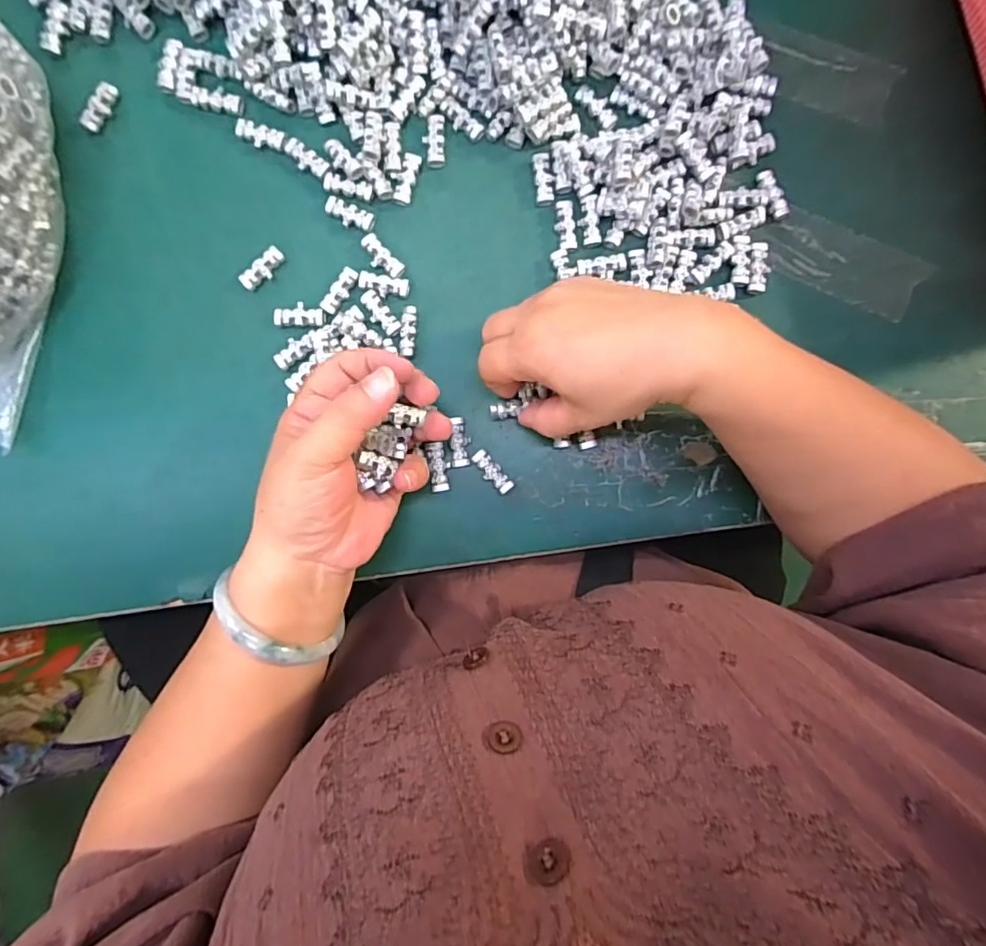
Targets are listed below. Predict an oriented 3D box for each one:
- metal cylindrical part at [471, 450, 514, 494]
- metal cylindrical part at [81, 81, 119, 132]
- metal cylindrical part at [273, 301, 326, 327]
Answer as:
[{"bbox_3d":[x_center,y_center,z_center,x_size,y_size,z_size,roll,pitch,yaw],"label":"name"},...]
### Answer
[{"bbox_3d":[0.000,0.000,0.327,0.011,0.006,0.029,-41,90,-2],"label":"metal cylindrical part"},{"bbox_3d":[-0.241,-0.224,0.331,0.011,0.008,0.030,30,87,1],"label":"metal cylindrical part"},{"bbox_3d":[-0.117,-0.097,0.327,0.030,0.004,0.015,0,89,-2],"label":"metal cylindrical part"}]

